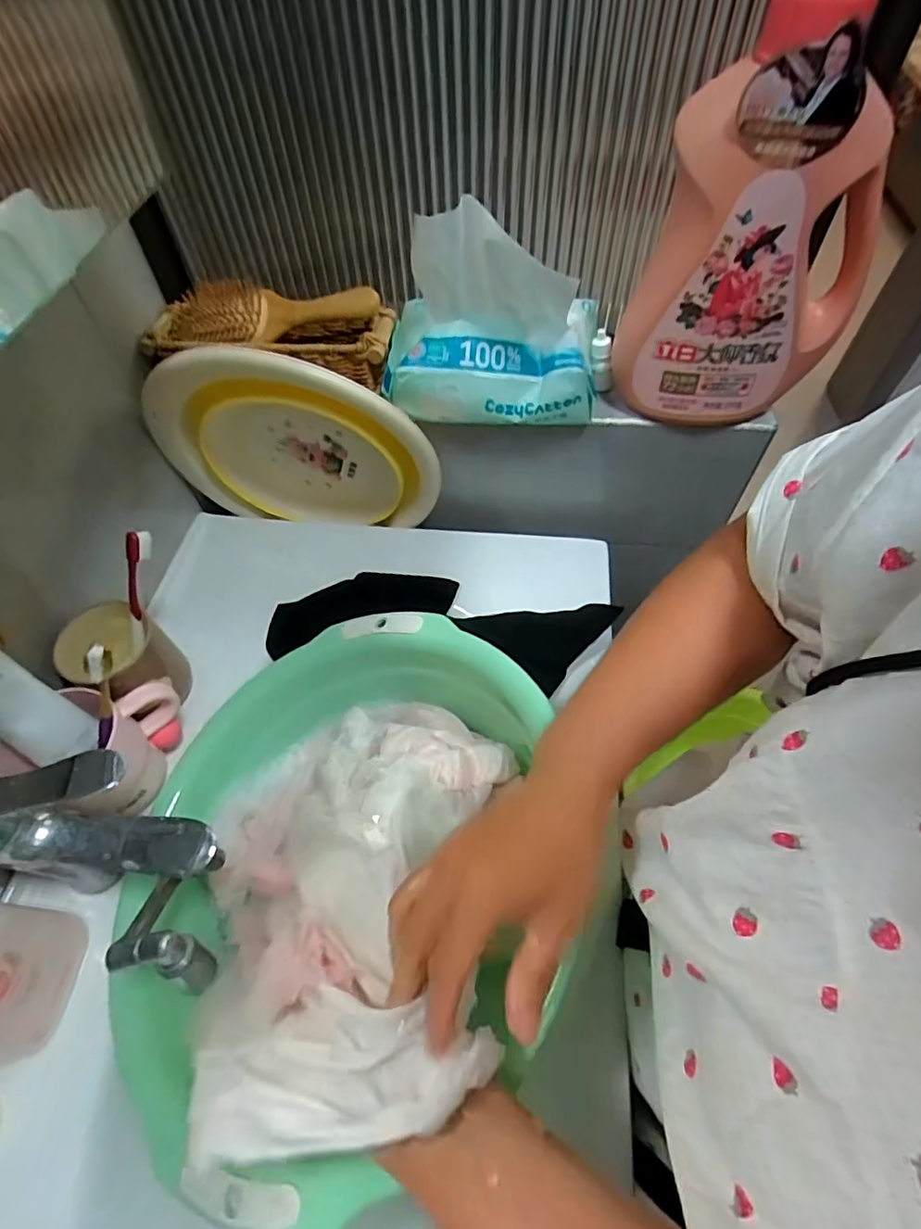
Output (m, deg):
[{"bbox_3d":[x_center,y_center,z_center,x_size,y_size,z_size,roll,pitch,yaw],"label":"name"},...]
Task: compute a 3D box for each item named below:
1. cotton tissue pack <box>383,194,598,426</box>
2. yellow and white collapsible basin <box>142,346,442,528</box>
[{"bbox_3d":[0.027,-0.272,0.509,0.199,0.157,0.107,7,57,8],"label":"cotton tissue pack"},{"bbox_3d":[-0.169,-0.169,0.583,0.287,0.240,0.076,12,58,11],"label":"yellow and white collapsible basin"}]

